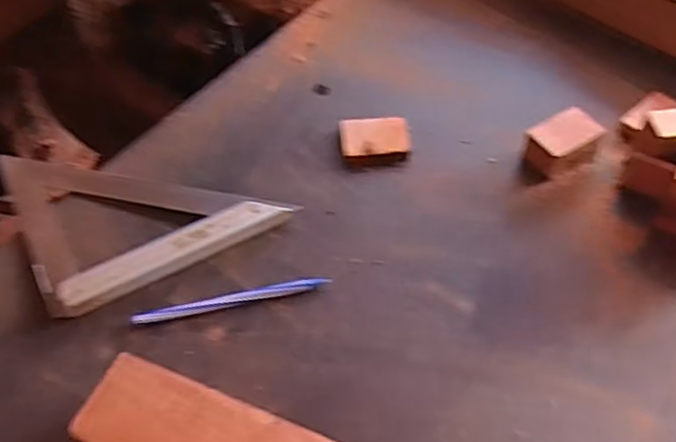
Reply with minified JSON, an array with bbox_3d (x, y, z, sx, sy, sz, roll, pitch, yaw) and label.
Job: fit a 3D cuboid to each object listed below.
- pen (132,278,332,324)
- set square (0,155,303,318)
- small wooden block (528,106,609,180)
[{"bbox_3d":[-0.076,0.056,0.488,0.139,0.009,0.010,-10,53,-7],"label":"pen"},{"bbox_3d":[-0.159,-0.023,0.545,0.185,0.015,0.170,-24,56,-17],"label":"set square"},{"bbox_3d":[0.183,-0.063,0.561,0.058,0.033,0.039,-24,56,-17],"label":"small wooden block"}]

